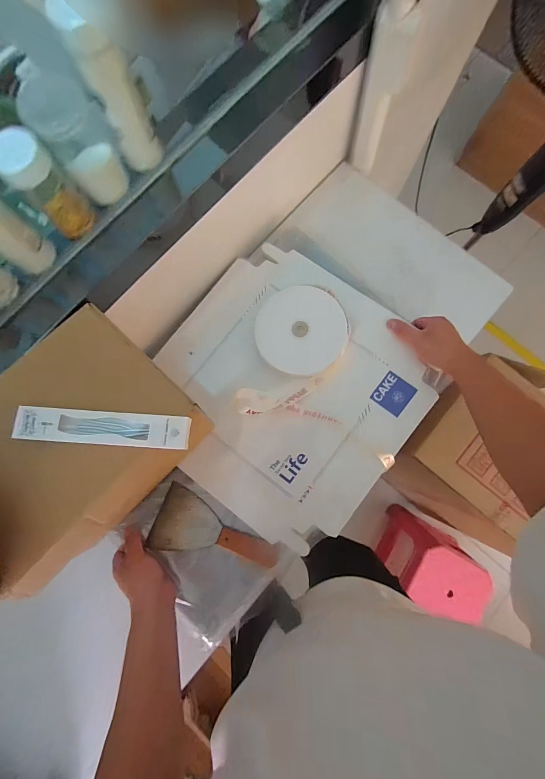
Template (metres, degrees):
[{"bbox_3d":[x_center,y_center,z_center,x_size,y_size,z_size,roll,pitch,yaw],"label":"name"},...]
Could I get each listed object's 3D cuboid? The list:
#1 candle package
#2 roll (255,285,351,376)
[{"bbox_3d":[-0.164,0.037,0.301,0.160,0.024,0.032,4,77,1],"label":"candle package"},{"bbox_3d":[0.047,-0.094,0.496,0.143,0.026,0.135,14,77,3],"label":"roll"}]

